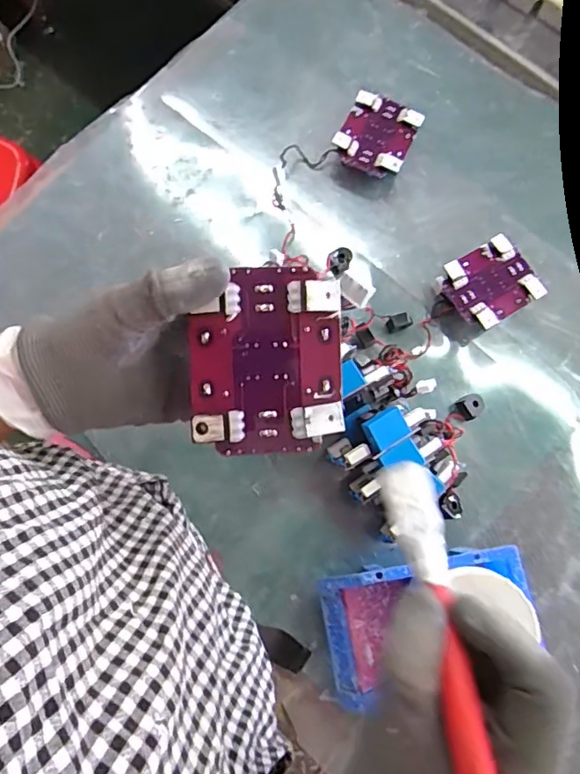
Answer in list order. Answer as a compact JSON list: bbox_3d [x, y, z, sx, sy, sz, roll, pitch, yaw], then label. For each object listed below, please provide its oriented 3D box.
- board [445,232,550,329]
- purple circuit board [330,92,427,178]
[{"bbox_3d":[0.218,-0.113,0.576,0.092,0.015,0.080,-29,83,-10],"label":"board"},{"bbox_3d":[0.101,-0.290,0.625,0.081,0.040,0.092,25,78,5],"label":"purple circuit board"}]

